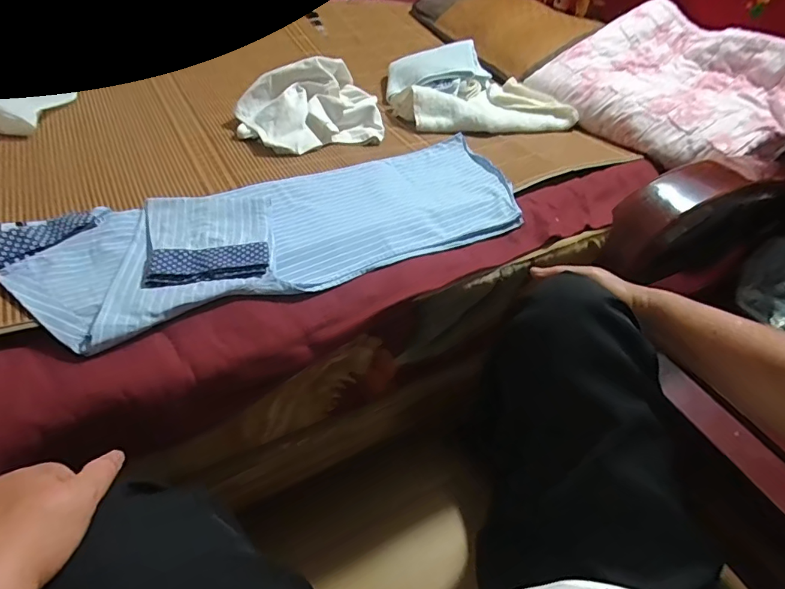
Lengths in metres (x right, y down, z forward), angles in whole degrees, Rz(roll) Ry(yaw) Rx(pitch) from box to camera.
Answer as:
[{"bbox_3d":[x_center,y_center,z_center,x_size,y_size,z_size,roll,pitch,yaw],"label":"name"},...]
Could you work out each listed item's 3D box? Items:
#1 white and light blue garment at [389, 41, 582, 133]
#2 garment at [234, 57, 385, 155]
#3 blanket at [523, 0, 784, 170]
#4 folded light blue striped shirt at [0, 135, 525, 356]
[{"bbox_3d":[0.175,-0.431,0.966,0.359,0.063,0.284,1,44,-6],"label":"white and light blue garment"},{"bbox_3d":[-0.141,-0.335,0.817,0.252,0.088,0.173,-13,47,-19],"label":"garment"},{"bbox_3d":[0.549,-0.425,0.909,0.357,0.108,0.447,-29,56,-12],"label":"blanket"},{"bbox_3d":[-0.115,-0.103,0.615,0.663,0.032,0.237,-22,51,-26],"label":"folded light blue striped shirt"}]

